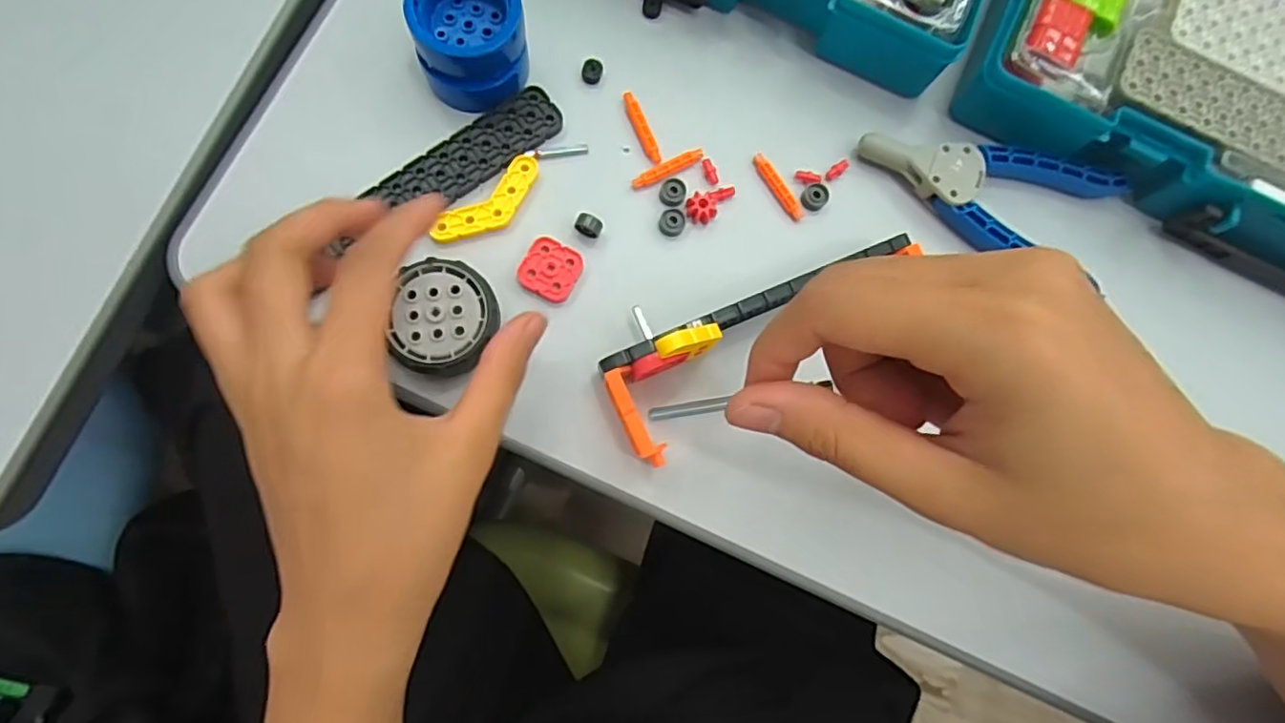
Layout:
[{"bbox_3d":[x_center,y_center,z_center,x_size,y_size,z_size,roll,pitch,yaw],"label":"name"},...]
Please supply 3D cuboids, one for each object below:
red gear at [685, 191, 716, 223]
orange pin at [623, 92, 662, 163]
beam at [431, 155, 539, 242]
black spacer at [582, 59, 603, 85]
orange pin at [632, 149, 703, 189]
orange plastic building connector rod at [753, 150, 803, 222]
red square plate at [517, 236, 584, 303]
[{"bbox_3d":[0.028,-0.073,0.300,0.013,0.006,0.013,1,82,-5],"label":"red gear"},{"bbox_3d":[0.000,-0.113,0.307,0.008,0.005,0.036,-23,84,-7],"label":"orange pin"},{"bbox_3d":[-0.069,-0.072,0.291,0.057,0.004,0.020,-44,87,-9],"label":"beam"},{"bbox_3d":[-0.024,-0.141,0.308,0.009,0.004,0.011,17,81,-2],"label":"black spacer"},{"bbox_3d":[0.012,-0.092,0.304,0.037,0.004,0.006,-26,85,-8],"label":"orange pin"},{"bbox_3d":[0.066,-0.085,0.306,0.007,0.004,0.038,-32,86,-8],"label":"orange plastic building connector rod"},{"bbox_3d":[-0.042,-0.042,0.291,0.025,0.005,0.027,27,81,0],"label":"red square plate"}]

